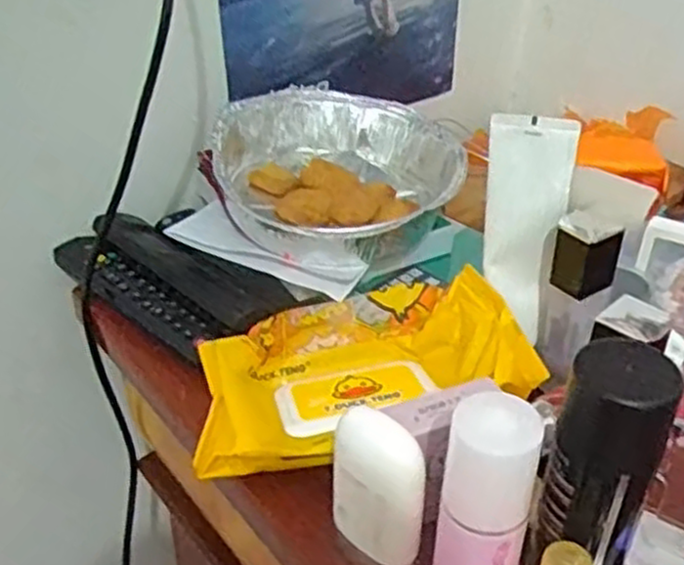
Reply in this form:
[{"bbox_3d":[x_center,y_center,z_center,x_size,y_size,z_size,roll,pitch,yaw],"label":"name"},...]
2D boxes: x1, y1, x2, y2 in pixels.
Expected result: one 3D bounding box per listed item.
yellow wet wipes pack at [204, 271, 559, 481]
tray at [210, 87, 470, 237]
[{"bbox_3d":[0.011,0.049,0.477,0.199,0.049,0.119,-4,34,-8],"label":"yellow wet wipes pack"},{"bbox_3d":[-0.002,-0.079,0.591,0.178,0.074,0.197,-6,34,-11],"label":"tray"}]

